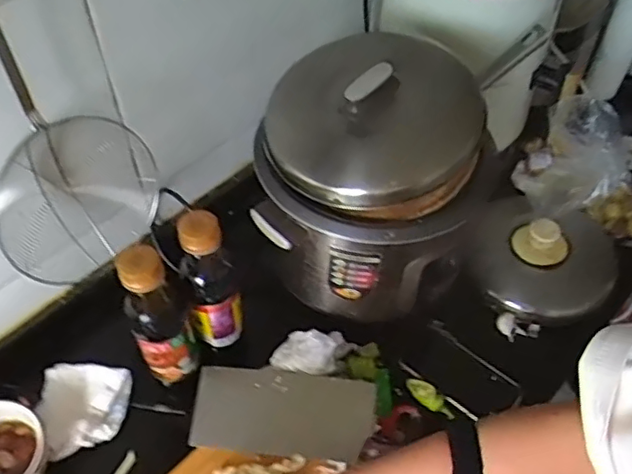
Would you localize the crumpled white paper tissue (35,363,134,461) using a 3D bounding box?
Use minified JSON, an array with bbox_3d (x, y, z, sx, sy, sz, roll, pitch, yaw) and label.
[{"bbox_3d":[-0.283,0.208,0.730,0.105,0.023,0.104,-1,50,-2],"label":"crumpled white paper tissue"}]

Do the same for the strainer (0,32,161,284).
[{"bbox_3d":[-0.268,-0.132,0.577,0.063,0.443,0.183,32,57,23],"label":"strainer"}]

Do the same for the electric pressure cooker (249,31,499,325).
[{"bbox_3d":[0.063,-0.072,0.740,0.243,0.278,0.239,6,50,4],"label":"electric pressure cooker"}]

